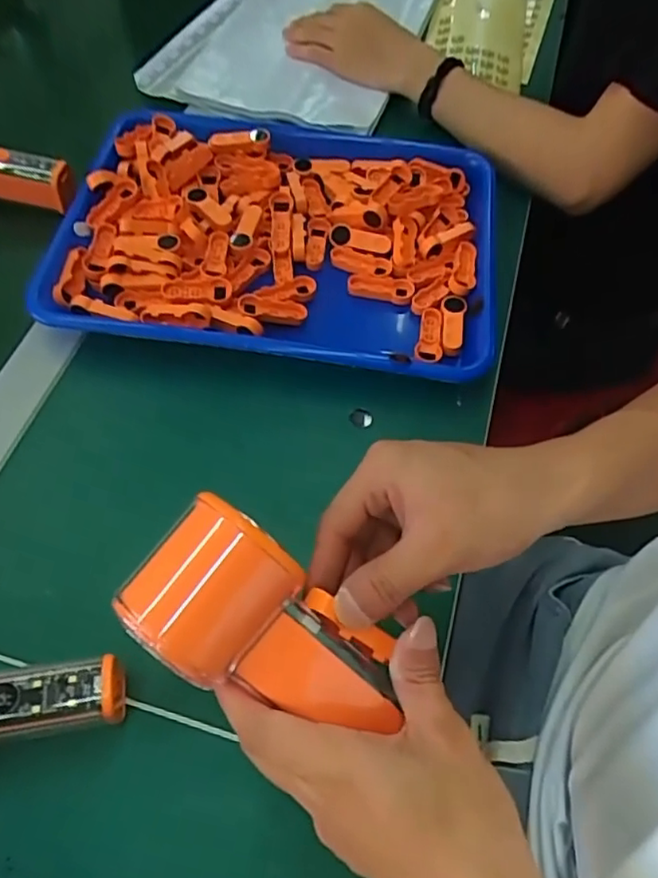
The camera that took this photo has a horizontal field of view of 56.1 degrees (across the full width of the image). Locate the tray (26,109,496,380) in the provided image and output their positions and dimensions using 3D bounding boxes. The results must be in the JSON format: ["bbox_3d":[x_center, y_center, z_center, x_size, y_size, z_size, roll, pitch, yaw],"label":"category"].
[{"bbox_3d":[-0.034,-0.162,0.485,0.331,0.041,0.248,8,59,3],"label":"tray"}]

